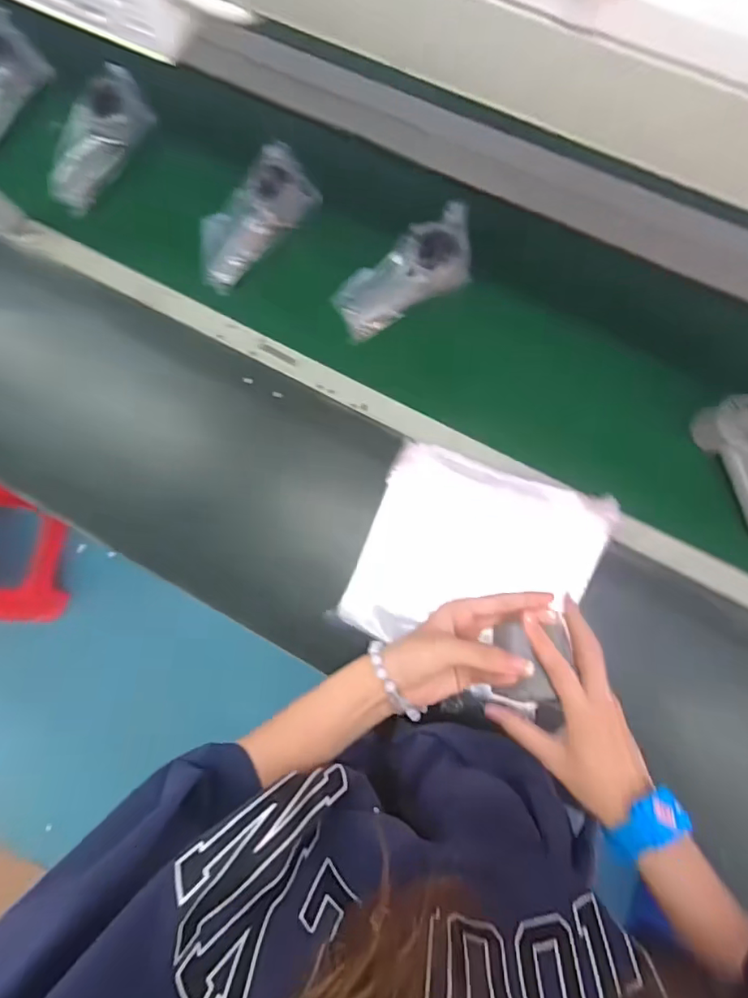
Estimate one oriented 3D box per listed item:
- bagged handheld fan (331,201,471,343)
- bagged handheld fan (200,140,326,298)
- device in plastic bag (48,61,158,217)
[{"bbox_3d":[0.035,-0.277,0.640,0.181,0.067,0.084,-29,83,3],"label":"bagged handheld fan"},{"bbox_3d":[-0.161,-0.358,0.670,0.182,0.048,0.093,-39,82,18],"label":"bagged handheld fan"},{"bbox_3d":[-0.379,-0.482,0.704,0.060,0.067,0.182,36,89,7],"label":"device in plastic bag"}]

